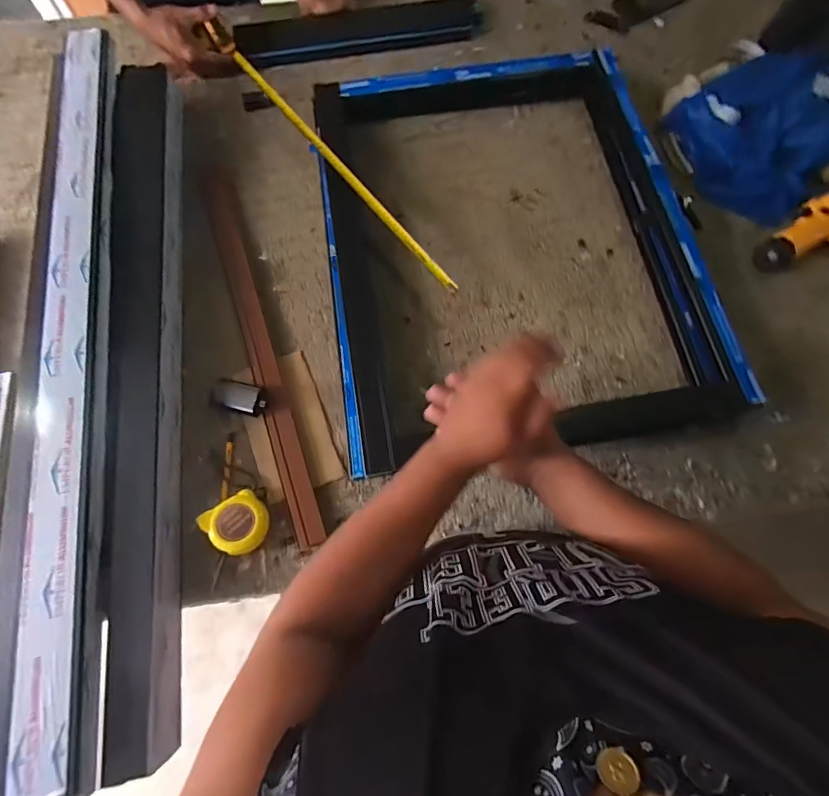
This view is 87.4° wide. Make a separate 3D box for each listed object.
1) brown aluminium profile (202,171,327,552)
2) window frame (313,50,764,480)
[{"bbox_3d":[-0.259,-0.106,0.714,0.045,0.015,0.697,-18,73,-7],"label":"brown aluminium profile"},{"bbox_3d":[0.150,-0.285,0.742,0.606,0.101,0.754,-9,73,-4],"label":"window frame"}]

